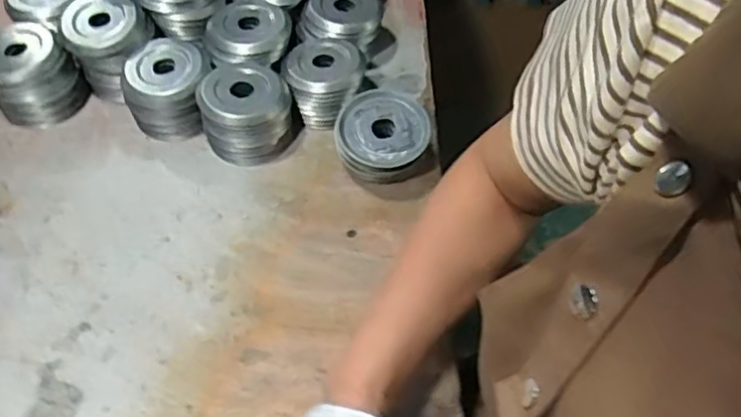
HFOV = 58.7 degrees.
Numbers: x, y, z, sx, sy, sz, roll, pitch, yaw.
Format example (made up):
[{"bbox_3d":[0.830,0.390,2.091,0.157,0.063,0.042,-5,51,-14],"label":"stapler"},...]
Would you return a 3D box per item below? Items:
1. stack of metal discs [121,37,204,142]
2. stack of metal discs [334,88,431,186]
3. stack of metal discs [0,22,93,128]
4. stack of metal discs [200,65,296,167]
[{"bbox_3d":[-0.205,-0.121,0.671,0.085,0.065,0.083,-16,53,-11],"label":"stack of metal discs"},{"bbox_3d":[0.011,-0.063,0.630,0.087,0.058,0.084,-6,52,-4],"label":"stack of metal discs"},{"bbox_3d":[-0.352,-0.137,0.681,0.085,0.071,0.083,-37,60,-25],"label":"stack of metal discs"},{"bbox_3d":[-0.123,-0.097,0.656,0.089,0.066,0.086,-7,52,-5],"label":"stack of metal discs"}]

